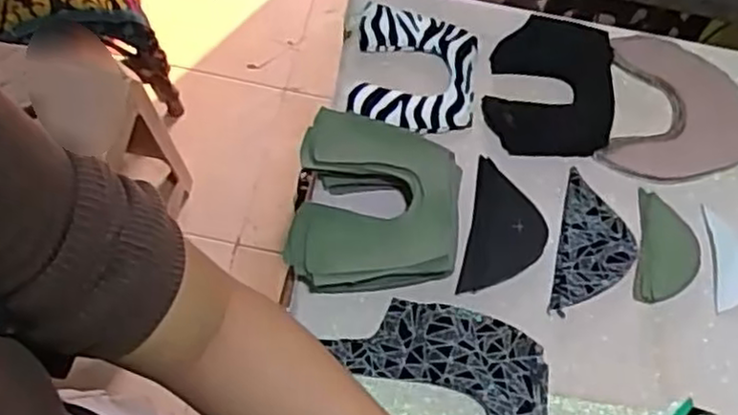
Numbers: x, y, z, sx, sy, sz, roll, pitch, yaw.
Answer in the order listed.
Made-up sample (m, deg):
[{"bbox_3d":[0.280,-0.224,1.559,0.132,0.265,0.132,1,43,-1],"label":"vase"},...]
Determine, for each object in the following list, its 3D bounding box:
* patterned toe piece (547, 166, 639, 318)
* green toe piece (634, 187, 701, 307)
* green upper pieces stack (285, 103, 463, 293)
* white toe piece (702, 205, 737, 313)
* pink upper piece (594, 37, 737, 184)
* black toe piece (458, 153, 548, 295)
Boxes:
[{"bbox_3d":[0.213,0.038,0.673,0.070,0.005,0.147,16,60,6],"label":"patterned toe piece"},{"bbox_3d":[0.282,0.040,0.677,0.060,0.006,0.112,13,60,4],"label":"green toe piece"},{"bbox_3d":[0.008,-0.002,0.653,0.146,0.050,0.170,7,60,1],"label":"green upper pieces stack"},{"bbox_3d":[0.348,0.051,0.682,0.048,0.006,0.102,7,60,1],"label":"white toe piece"},{"bbox_3d":[0.328,-0.102,0.747,0.159,0.019,0.175,12,60,4],"label":"pink upper piece"},{"bbox_3d":[0.130,0.021,0.677,0.071,0.005,0.139,13,60,4],"label":"black toe piece"}]

